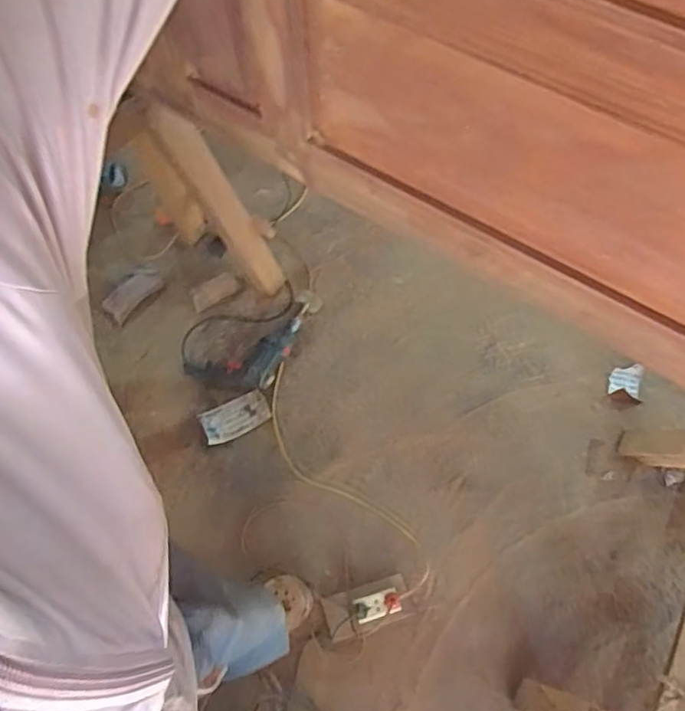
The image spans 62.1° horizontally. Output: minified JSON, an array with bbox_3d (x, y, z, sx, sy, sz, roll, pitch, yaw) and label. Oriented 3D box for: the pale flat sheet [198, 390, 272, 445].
[{"bbox_3d":[-0.290,0.170,1.554,0.181,0.015,0.098,-22,68,-9],"label":"pale flat sheet"}]

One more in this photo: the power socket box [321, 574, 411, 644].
[{"bbox_3d":[0.056,0.588,1.321,0.199,0.060,0.104,-17,67,-3],"label":"power socket box"}]

